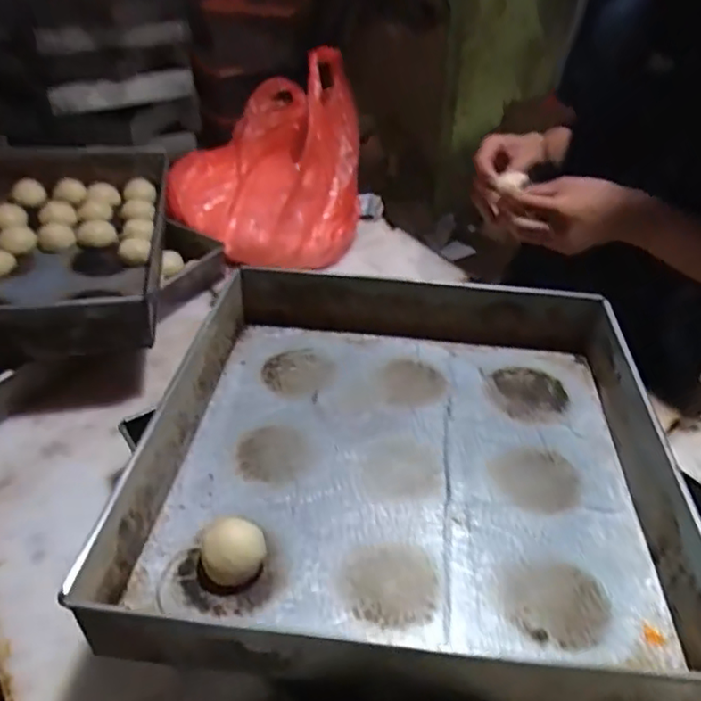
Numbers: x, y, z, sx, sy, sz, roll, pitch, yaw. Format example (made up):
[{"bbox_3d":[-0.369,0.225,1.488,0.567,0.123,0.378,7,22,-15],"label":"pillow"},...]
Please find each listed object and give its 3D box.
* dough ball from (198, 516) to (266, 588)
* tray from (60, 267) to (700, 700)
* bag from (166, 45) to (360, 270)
[{"bbox_3d":[-0.087,0.150,0.460,0.045,0.027,0.045,1,39,-1],"label":"dough ball"},{"bbox_3d":[0.051,0.076,0.529,0.401,0.081,0.403,5,38,3],"label":"tray"},{"bbox_3d":[-0.132,-0.304,0.986,0.286,0.208,0.345,0,39,-2],"label":"bag"}]

